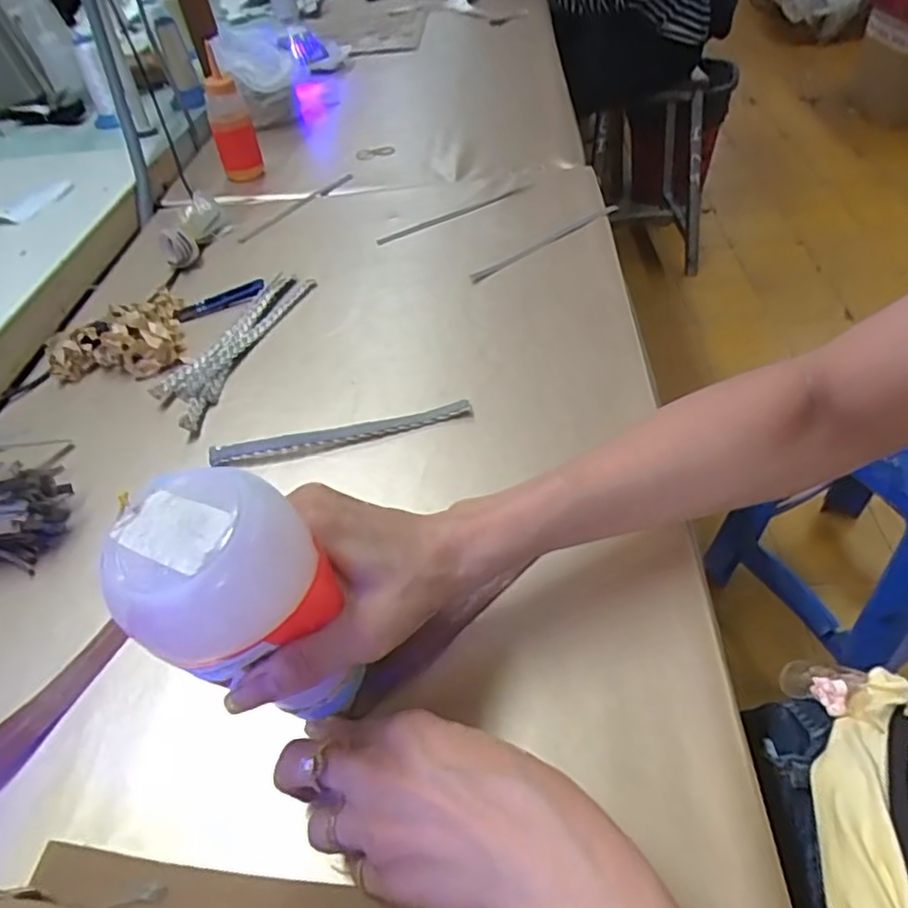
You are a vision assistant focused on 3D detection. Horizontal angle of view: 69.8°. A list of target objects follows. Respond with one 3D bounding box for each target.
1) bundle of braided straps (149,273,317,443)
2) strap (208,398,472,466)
[{"bbox_3d":[-0.191,-0.097,0.561,0.057,0.012,0.215,9,48,15],"label":"bundle of braided straps"},{"bbox_3d":[-0.082,-0.015,0.470,0.189,0.015,0.017,-11,46,-3],"label":"strap"}]

